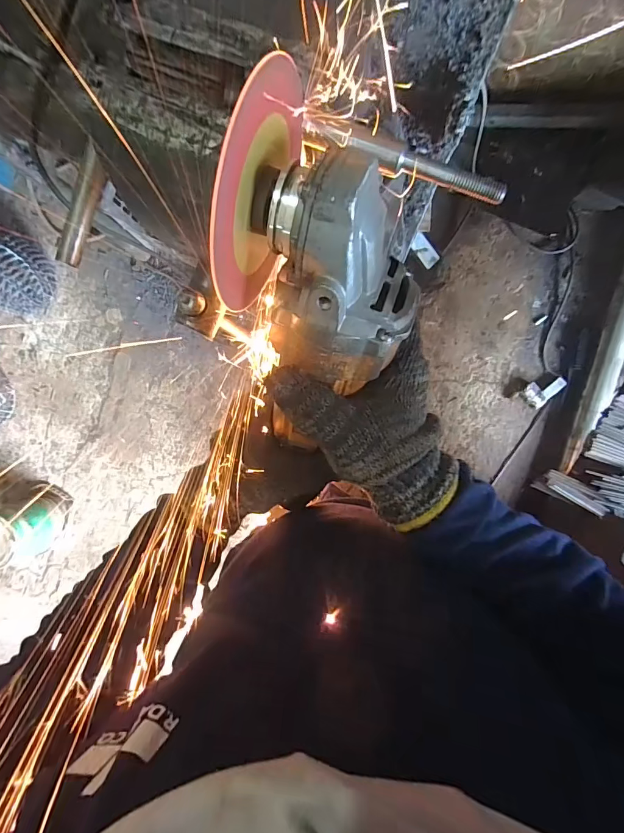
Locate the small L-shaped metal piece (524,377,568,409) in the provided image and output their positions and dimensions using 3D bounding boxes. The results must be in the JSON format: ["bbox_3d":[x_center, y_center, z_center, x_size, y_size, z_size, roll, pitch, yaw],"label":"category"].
[{"bbox_3d":[0.706,-0.086,1.209,0.119,0.021,0.070,-44,86,6],"label":"small L-shaped metal piece"}]

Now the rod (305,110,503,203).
[{"bbox_3d":[0.045,-0.128,0.197,0.104,0.011,0.010,22,94,6],"label":"rod"}]

